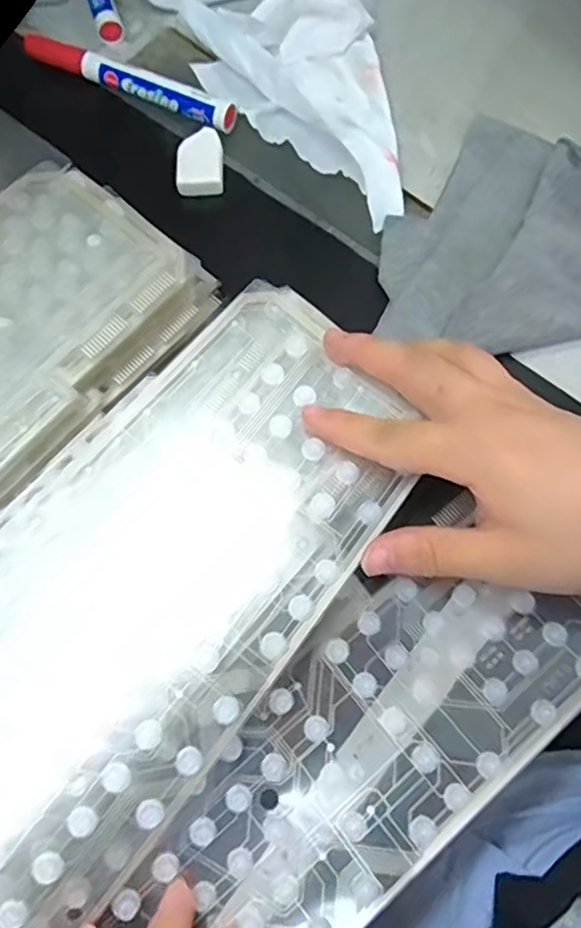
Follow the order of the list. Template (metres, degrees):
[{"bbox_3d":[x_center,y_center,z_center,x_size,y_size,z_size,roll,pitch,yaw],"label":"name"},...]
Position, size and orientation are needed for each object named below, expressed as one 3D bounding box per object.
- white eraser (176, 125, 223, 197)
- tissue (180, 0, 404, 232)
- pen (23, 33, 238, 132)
[{"bbox_3d":[-0.053,-0.177,0.371,0.027,0.011,0.043,-4,71,-1],"label":"white eraser"},{"bbox_3d":[0.020,-0.233,0.377,0.092,0.041,0.184,-41,76,-12],"label":"tissue"},{"bbox_3d":[-0.100,-0.235,0.387,0.144,0.016,0.016,26,73,9],"label":"pen"}]

